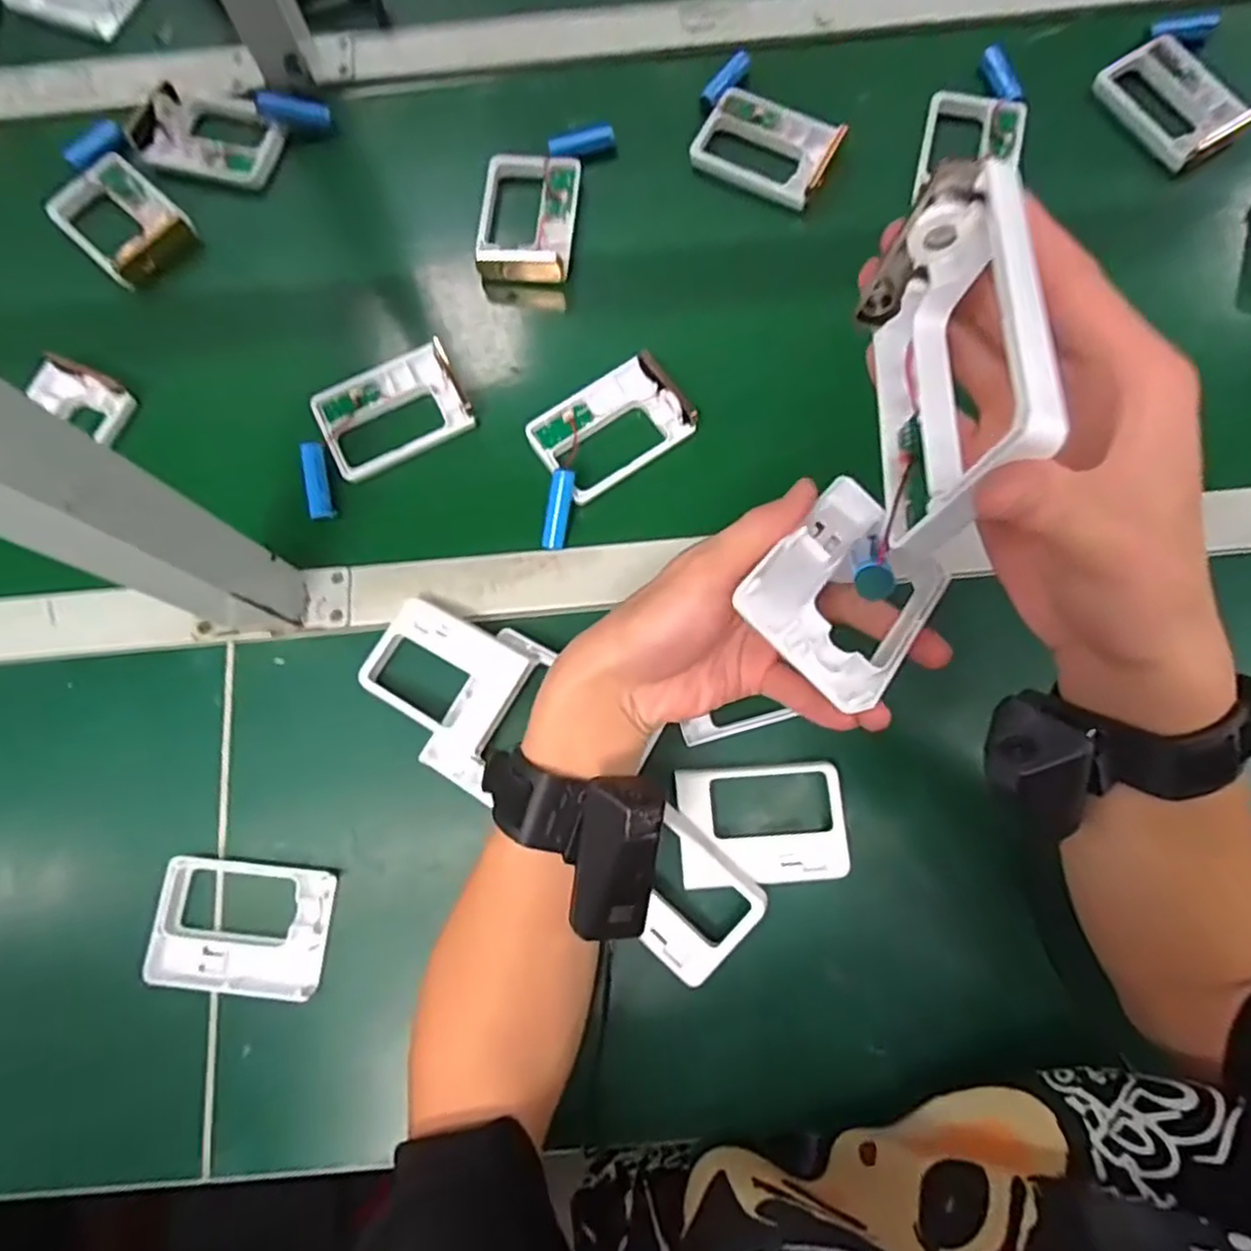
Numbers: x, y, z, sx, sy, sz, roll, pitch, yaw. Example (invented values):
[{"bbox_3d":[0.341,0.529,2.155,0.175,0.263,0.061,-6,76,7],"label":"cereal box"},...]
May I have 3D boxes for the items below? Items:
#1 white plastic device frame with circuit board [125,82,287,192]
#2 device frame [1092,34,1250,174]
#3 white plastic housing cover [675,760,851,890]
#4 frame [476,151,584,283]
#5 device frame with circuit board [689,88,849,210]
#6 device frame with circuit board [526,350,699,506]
[{"bbox_3d":[-0.314,-0.375,0.534,0.106,0.021,0.079,12,76,4],"label":"white plastic device frame with circuit board"},{"bbox_3d":[0.404,-0.386,0.513,0.069,0.014,0.104,-32,76,0],"label":"device frame"},{"bbox_3d":[0.077,0.111,0.394,0.092,0.015,0.066,-5,73,-1],"label":"white plastic housing cover"},{"bbox_3d":[-0.072,-0.294,0.506,0.071,0.025,0.099,5,76,2],"label":"frame"},{"bbox_3d":[0.103,-0.352,0.512,0.099,0.026,0.066,27,78,7],"label":"device frame with circuit board"},{"bbox_3d":[-0.010,-0.132,0.461,0.097,0.018,0.069,-34,79,-8],"label":"device frame with circuit board"}]

